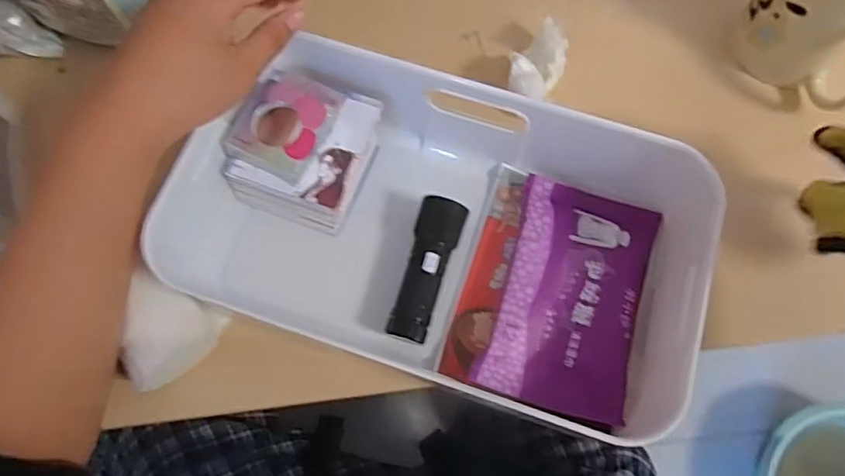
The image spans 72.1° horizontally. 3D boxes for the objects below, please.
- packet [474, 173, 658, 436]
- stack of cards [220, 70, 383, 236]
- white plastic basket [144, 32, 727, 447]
[{"bbox_3d":[0.096,0.035,0.371,0.089,0.017,0.145,18,74,5],"label":"packet"},{"bbox_3d":[-0.079,-0.056,0.386,0.080,0.059,0.089,21,74,6],"label":"stack of cards"},{"bbox_3d":[0.016,-0.014,0.371,0.310,0.078,0.207,17,74,5],"label":"white plastic basket"}]

